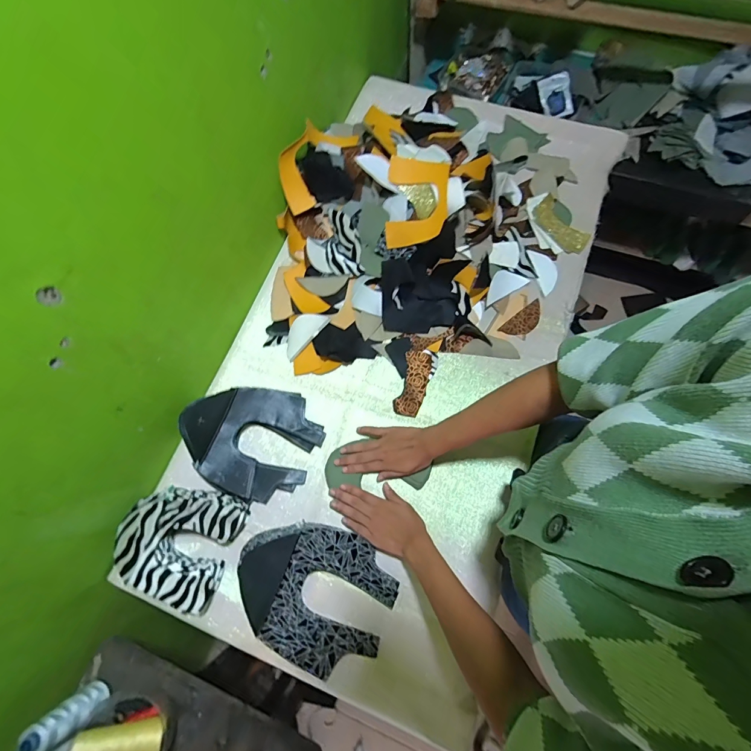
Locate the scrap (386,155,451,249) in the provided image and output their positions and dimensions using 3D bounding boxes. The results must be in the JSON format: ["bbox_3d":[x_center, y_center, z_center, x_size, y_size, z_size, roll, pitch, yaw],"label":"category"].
[{"bbox_3d":[0.078,-0.323,0.679,0.111,0.012,0.154,8,106,20],"label":"scrap"}]

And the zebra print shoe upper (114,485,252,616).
[{"bbox_3d":[-0.314,0.265,0.579,0.162,0.062,0.162,15,76,5],"label":"zebra print shoe upper"}]

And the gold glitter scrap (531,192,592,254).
[{"bbox_3d":[0.386,-0.312,0.755,0.058,0.008,0.133,-36,81,7],"label":"gold glitter scrap"}]

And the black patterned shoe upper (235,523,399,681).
[{"bbox_3d":[-0.096,0.331,0.563,0.247,0.055,0.188,23,77,7],"label":"black patterned shoe upper"}]

